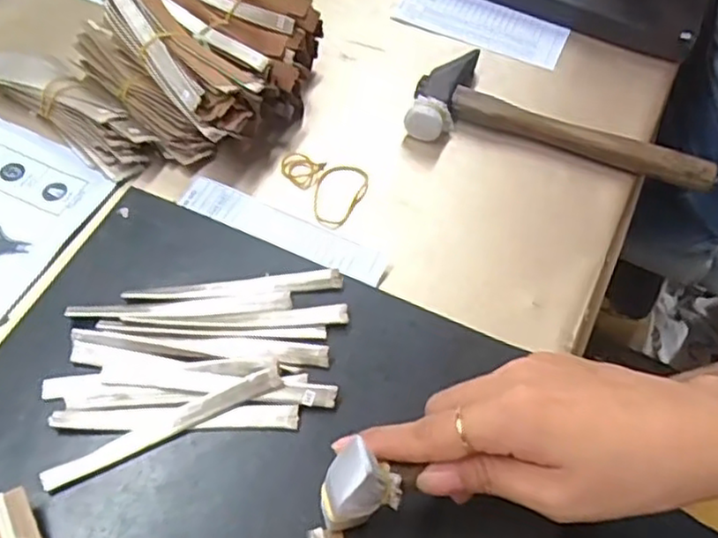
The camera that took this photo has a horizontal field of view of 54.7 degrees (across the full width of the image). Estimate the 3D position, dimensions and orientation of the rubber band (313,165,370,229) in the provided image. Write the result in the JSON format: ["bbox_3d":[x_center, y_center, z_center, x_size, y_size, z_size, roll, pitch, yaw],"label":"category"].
[{"bbox_3d":[-0.016,-0.051,0.474,0.033,0.004,0.058,23,57,11],"label":"rubber band"}]

